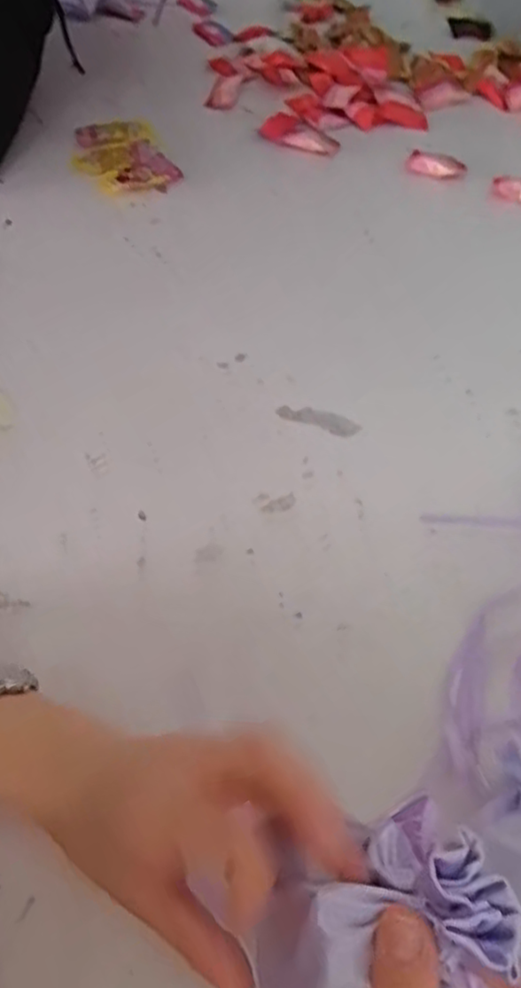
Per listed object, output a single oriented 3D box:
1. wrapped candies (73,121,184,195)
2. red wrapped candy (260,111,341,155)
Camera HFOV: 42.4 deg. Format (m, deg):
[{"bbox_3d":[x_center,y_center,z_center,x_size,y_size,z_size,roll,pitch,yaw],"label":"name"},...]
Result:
[{"bbox_3d":[-0.150,-0.364,0.725,0.094,0.024,0.132,-23,59,-16],"label":"wrapped candies"},{"bbox_3d":[0.046,-0.410,0.769,0.095,0.012,0.050,30,60,18],"label":"red wrapped candy"}]

